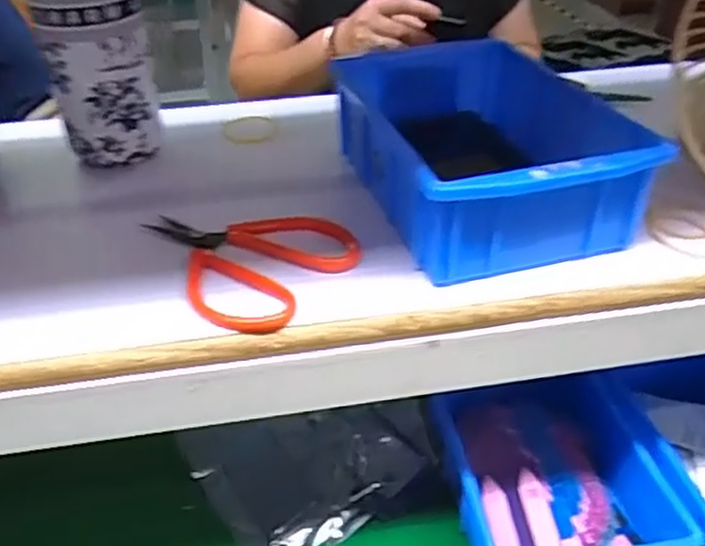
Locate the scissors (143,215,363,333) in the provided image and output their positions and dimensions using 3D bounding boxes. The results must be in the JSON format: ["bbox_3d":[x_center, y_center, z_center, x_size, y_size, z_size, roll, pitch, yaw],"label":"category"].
[{"bbox_3d":[-0.062,-0.010,0.381,0.110,0.012,0.088,21,41,29],"label":"scissors"}]

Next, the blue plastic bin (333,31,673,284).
[{"bbox_3d":[0.072,-0.072,0.428,0.125,0.080,0.200,-11,36,-12],"label":"blue plastic bin"}]

